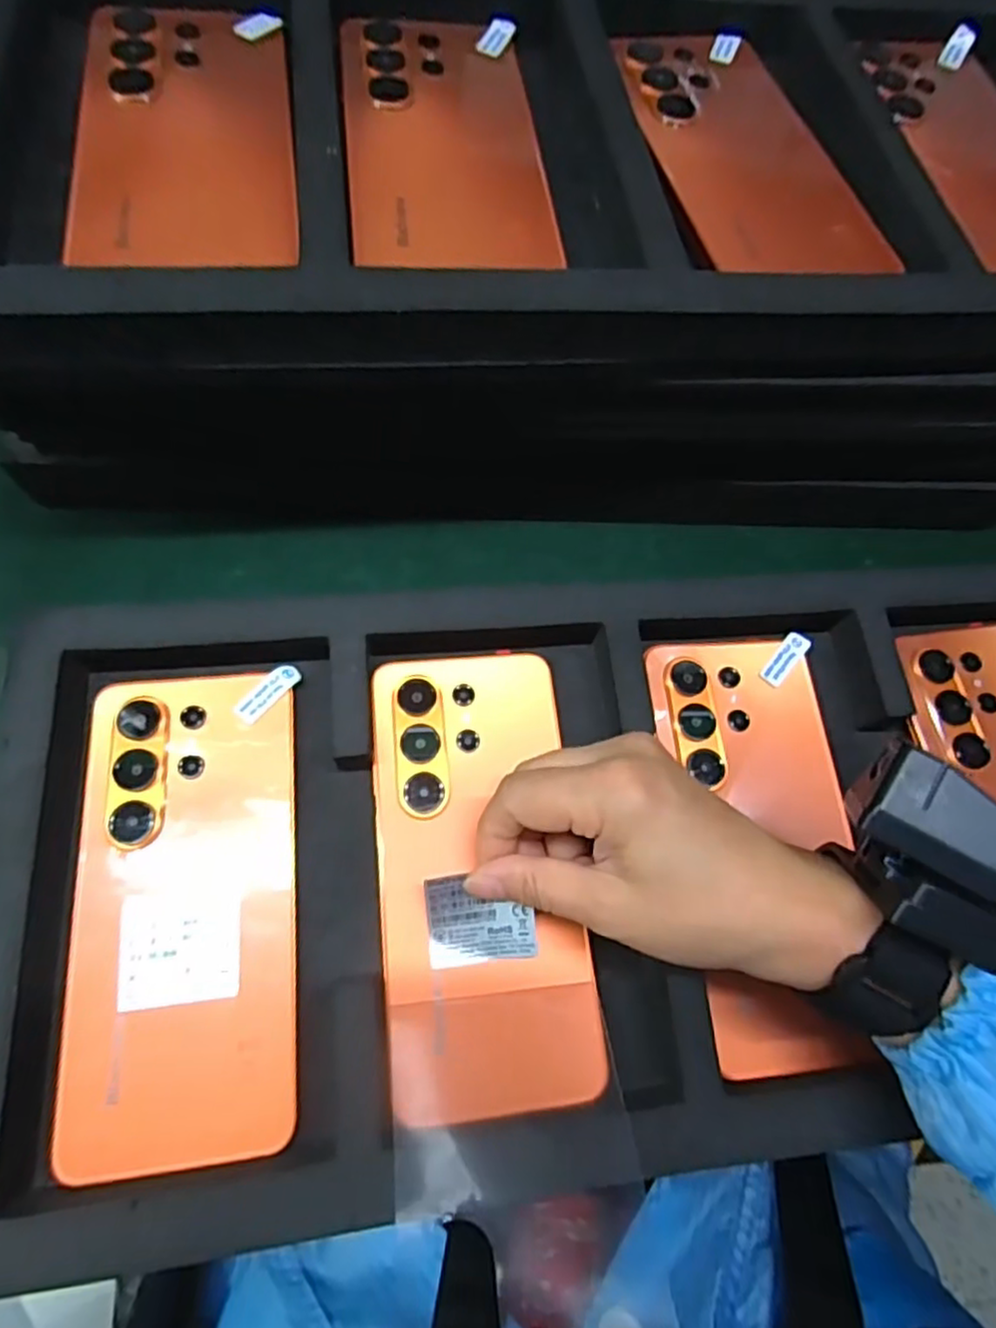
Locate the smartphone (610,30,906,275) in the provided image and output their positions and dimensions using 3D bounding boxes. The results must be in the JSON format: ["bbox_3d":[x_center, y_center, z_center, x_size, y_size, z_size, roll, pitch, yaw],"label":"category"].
[{"bbox_3d":[0.102,-0.219,0.284,0.075,0.004,0.153,-11,69,-10],"label":"smartphone"}]

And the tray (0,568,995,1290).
[{"bbox_3d":[0.060,0.069,0.264,0.472,0.035,0.217,-4,68,-5],"label":"tray"}]

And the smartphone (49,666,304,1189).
[{"bbox_3d":[-0.114,0.085,0.247,0.076,0.010,0.168,-5,68,-5],"label":"smartphone"}]

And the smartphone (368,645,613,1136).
[{"bbox_3d":[-0.007,0.077,0.261,0.075,0.013,0.169,-5,71,-5],"label":"smartphone"}]

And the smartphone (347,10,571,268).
[{"bbox_3d":[-0.022,-0.213,0.270,0.076,0.007,0.149,-5,68,-5],"label":"smartphone"}]

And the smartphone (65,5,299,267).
[{"bbox_3d":[-0.118,-0.204,0.258,0.074,0.012,0.144,-6,69,-8],"label":"smartphone"}]

